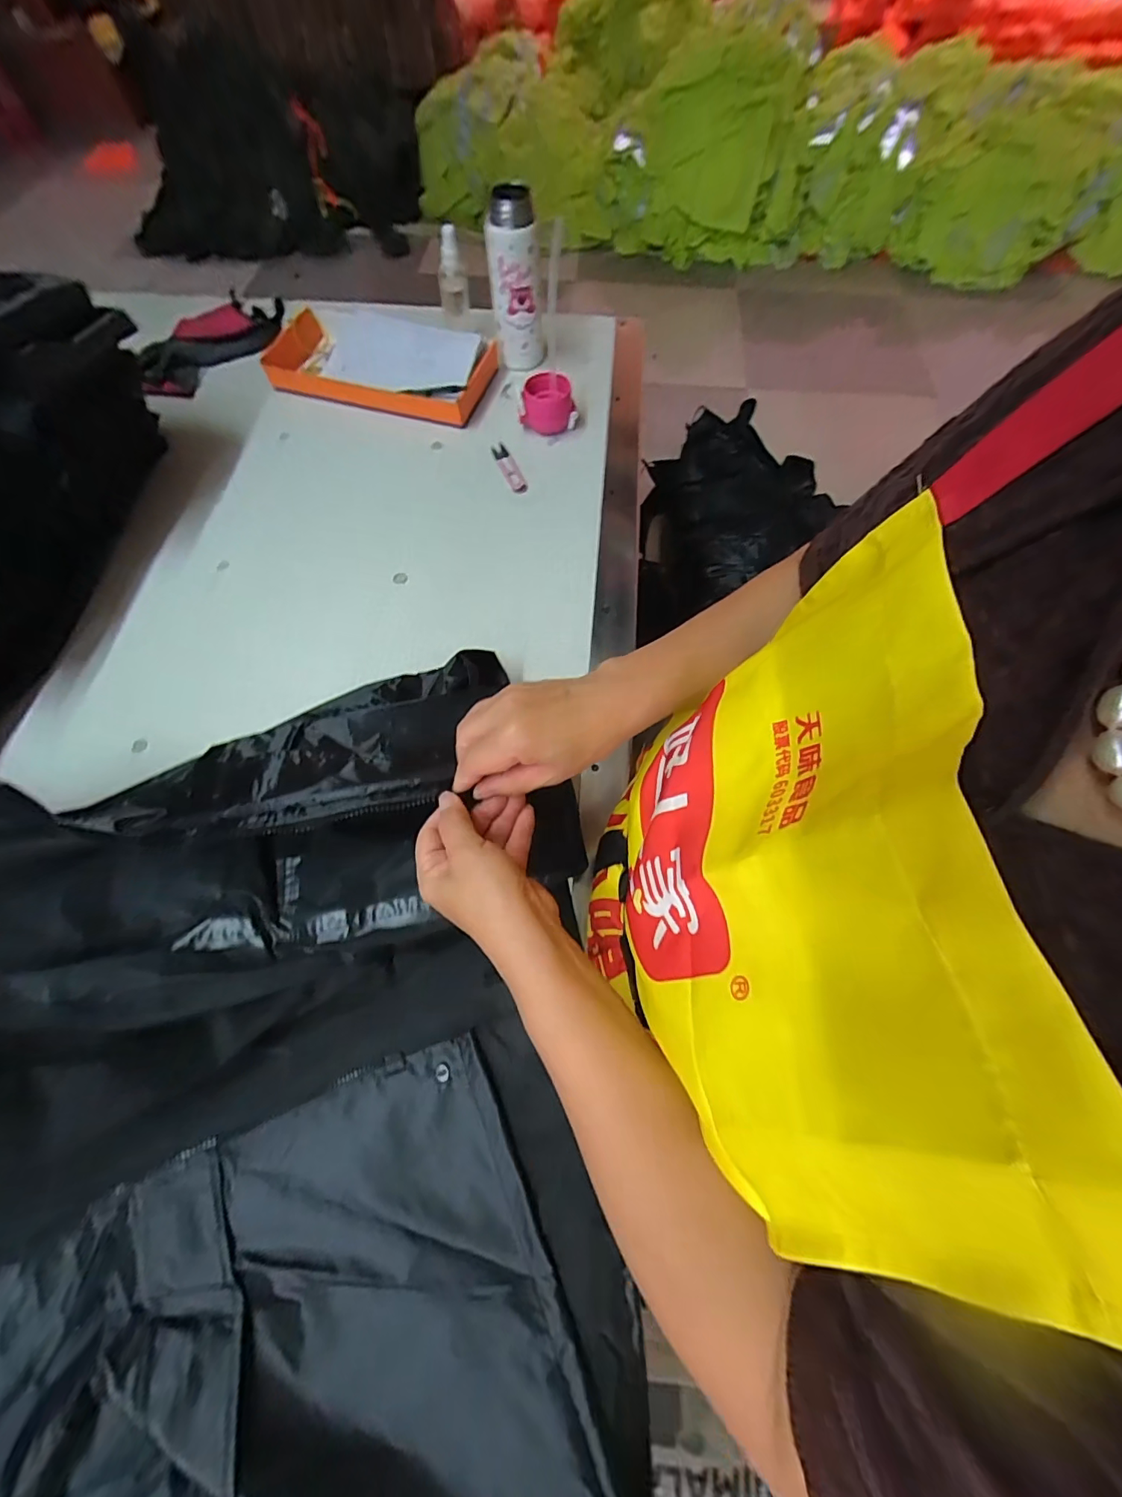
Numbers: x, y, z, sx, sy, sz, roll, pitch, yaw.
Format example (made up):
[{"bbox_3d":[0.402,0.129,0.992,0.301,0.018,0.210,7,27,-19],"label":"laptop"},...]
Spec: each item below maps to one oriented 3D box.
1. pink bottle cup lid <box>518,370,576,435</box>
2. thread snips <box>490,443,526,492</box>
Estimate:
[{"bbox_3d":[-0.019,-0.475,0.680,0.067,0.052,0.066,0,65,-1],"label":"pink bottle cup lid"},{"bbox_3d":[-0.070,-0.380,0.667,0.019,0.015,0.096,-21,67,-10],"label":"thread snips"}]

